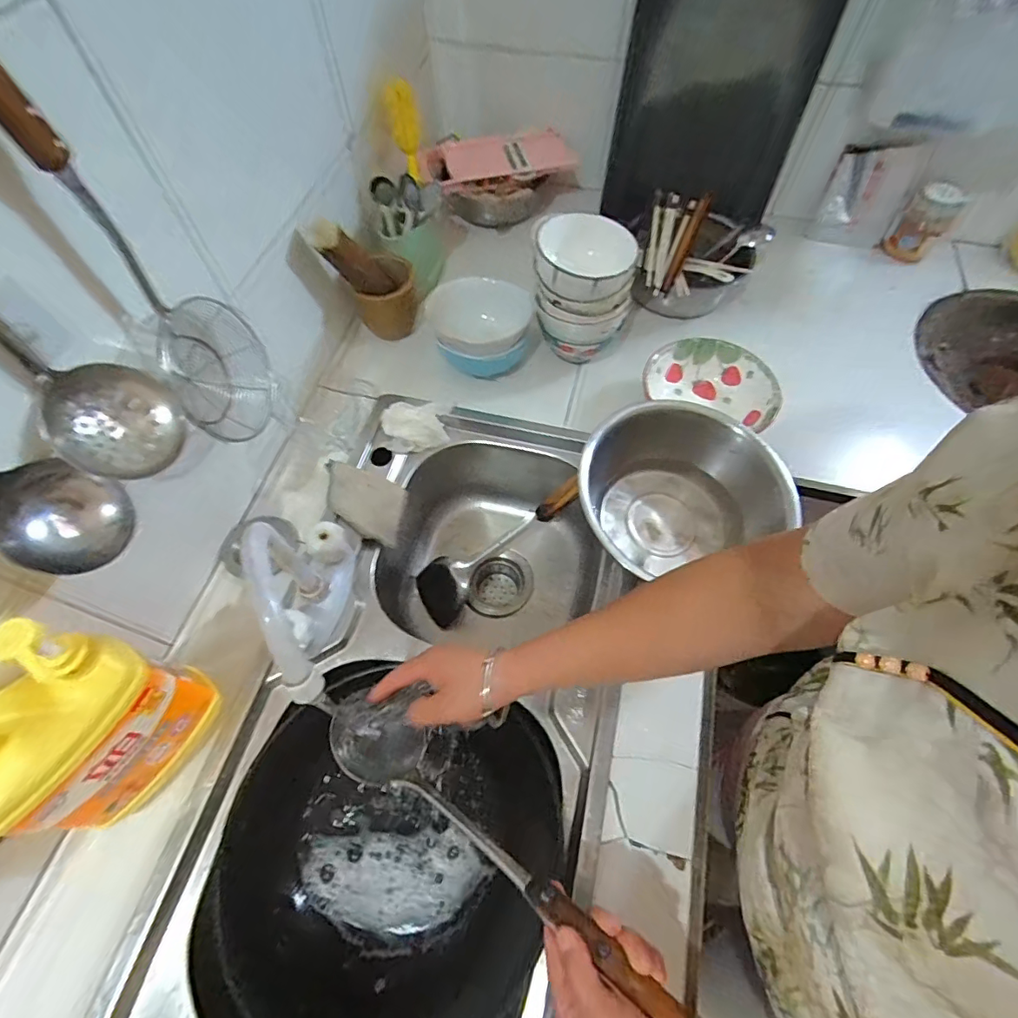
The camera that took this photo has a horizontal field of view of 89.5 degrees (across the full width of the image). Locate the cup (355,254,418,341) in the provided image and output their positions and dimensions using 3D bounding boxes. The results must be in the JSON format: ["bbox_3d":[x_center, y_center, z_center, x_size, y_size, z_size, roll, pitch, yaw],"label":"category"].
[{"bbox_3d":[-0.182,-0.318,0.771,0.085,0.089,0.082,0,62,0],"label":"cup"}]

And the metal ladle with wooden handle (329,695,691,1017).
[{"bbox_3d":[-0.022,0.269,0.439,0.360,0.060,0.075,19,61,36],"label":"metal ladle with wooden handle"}]

